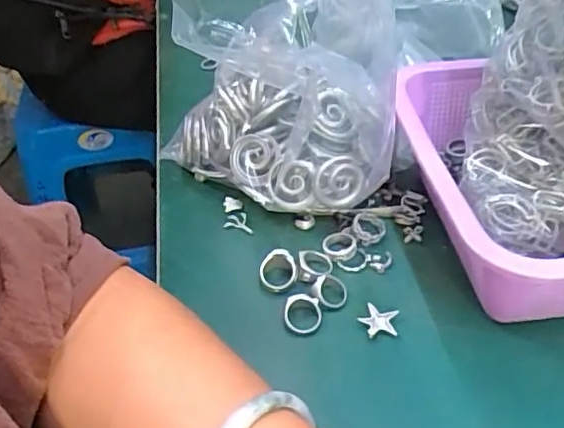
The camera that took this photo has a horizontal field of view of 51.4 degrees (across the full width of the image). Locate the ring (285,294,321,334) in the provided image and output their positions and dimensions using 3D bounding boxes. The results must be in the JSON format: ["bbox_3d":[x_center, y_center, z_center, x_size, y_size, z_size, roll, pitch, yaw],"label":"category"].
[{"bbox_3d":[0.013,0.062,0.364,0.023,0.004,0.025,1,62,-2],"label":"ring"}]

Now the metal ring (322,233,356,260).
[{"bbox_3d":[0.040,0.022,0.408,0.023,0.005,0.023,-3,41,3],"label":"metal ring"}]

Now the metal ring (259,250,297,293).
[{"bbox_3d":[-0.002,0.038,0.383,0.026,0.006,0.024,-38,88,-6],"label":"metal ring"}]

